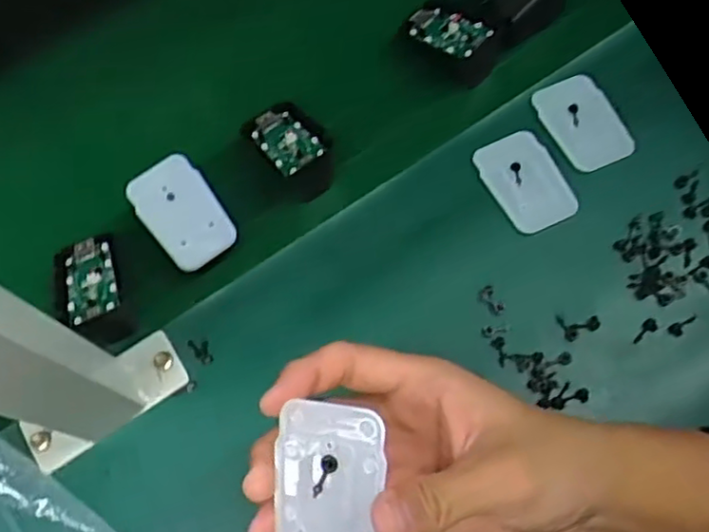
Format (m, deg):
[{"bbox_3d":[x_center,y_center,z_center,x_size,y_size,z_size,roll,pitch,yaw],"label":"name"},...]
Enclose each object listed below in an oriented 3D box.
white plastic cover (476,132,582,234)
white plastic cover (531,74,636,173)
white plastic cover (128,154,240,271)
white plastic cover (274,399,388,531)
[{"bbox_3d":[0.113,-0.057,0.459,0.045,0.006,0.070,-26,63,4],"label":"white plastic cover"},{"bbox_3d":[0.153,-0.096,0.461,0.044,0.009,0.066,-22,69,0],"label":"white plastic cover"},{"bbox_3d":[-0.110,-0.035,0.443,0.046,0.004,0.070,-36,87,-14],"label":"white plastic cover"},{"bbox_3d":[-0.009,0.088,0.264,0.042,0.004,0.069,5,92,24],"label":"white plastic cover"}]

